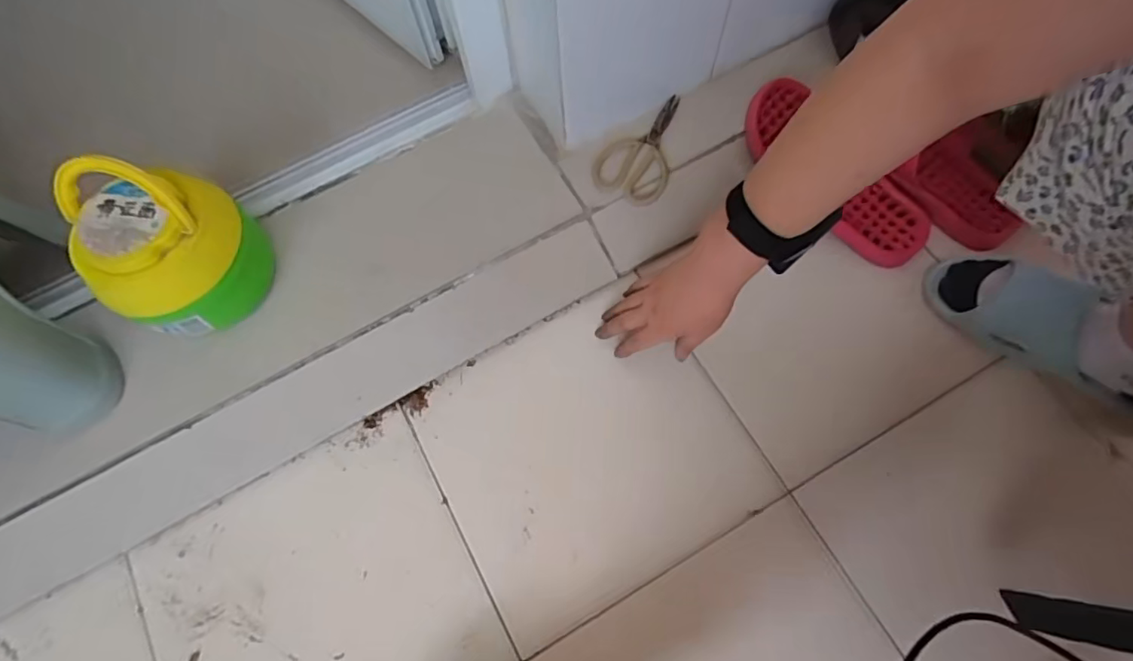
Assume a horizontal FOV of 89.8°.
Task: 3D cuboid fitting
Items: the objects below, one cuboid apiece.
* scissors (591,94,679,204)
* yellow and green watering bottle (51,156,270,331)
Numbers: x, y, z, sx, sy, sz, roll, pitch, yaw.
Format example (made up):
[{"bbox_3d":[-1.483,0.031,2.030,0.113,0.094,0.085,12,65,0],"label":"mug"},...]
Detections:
[{"bbox_3d":[0.098,-0.217,0.667,0.085,0.010,0.150,33,74,13],"label":"scissors"},{"bbox_3d":[-0.374,-0.076,0.543,0.130,0.179,0.119,-1,69,2],"label":"yellow and green watering bottle"}]

